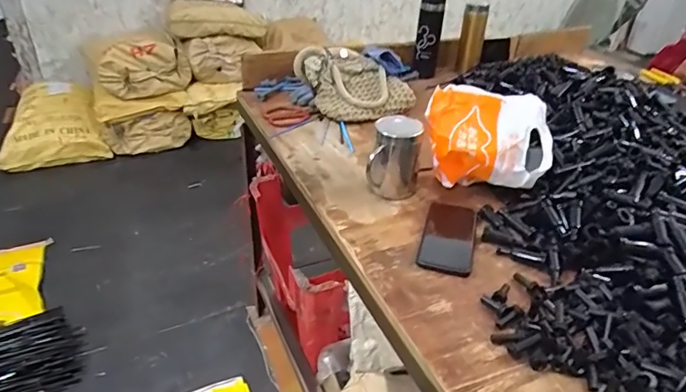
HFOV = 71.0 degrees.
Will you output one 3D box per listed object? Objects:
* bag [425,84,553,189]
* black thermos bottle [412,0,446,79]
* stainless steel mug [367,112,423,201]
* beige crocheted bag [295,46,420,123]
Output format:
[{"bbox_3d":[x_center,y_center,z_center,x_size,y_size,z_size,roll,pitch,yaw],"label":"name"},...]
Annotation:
[{"bbox_3d":[0.237,-0.090,0.803,0.197,0.137,0.119,8,34,8],"label":"bag"},{"bbox_3d":[0.227,-0.430,1.262,0.061,0.227,0.061,9,34,10],"label":"black thermos bottle"},{"bbox_3d":[0.085,-0.063,0.794,0.078,0.122,0.090,12,34,13],"label":"stainless steel mug"},{"bbox_3d":[0.026,-0.261,1.103,0.212,0.116,0.214,-19,39,-30],"label":"beige crocheted bag"}]

